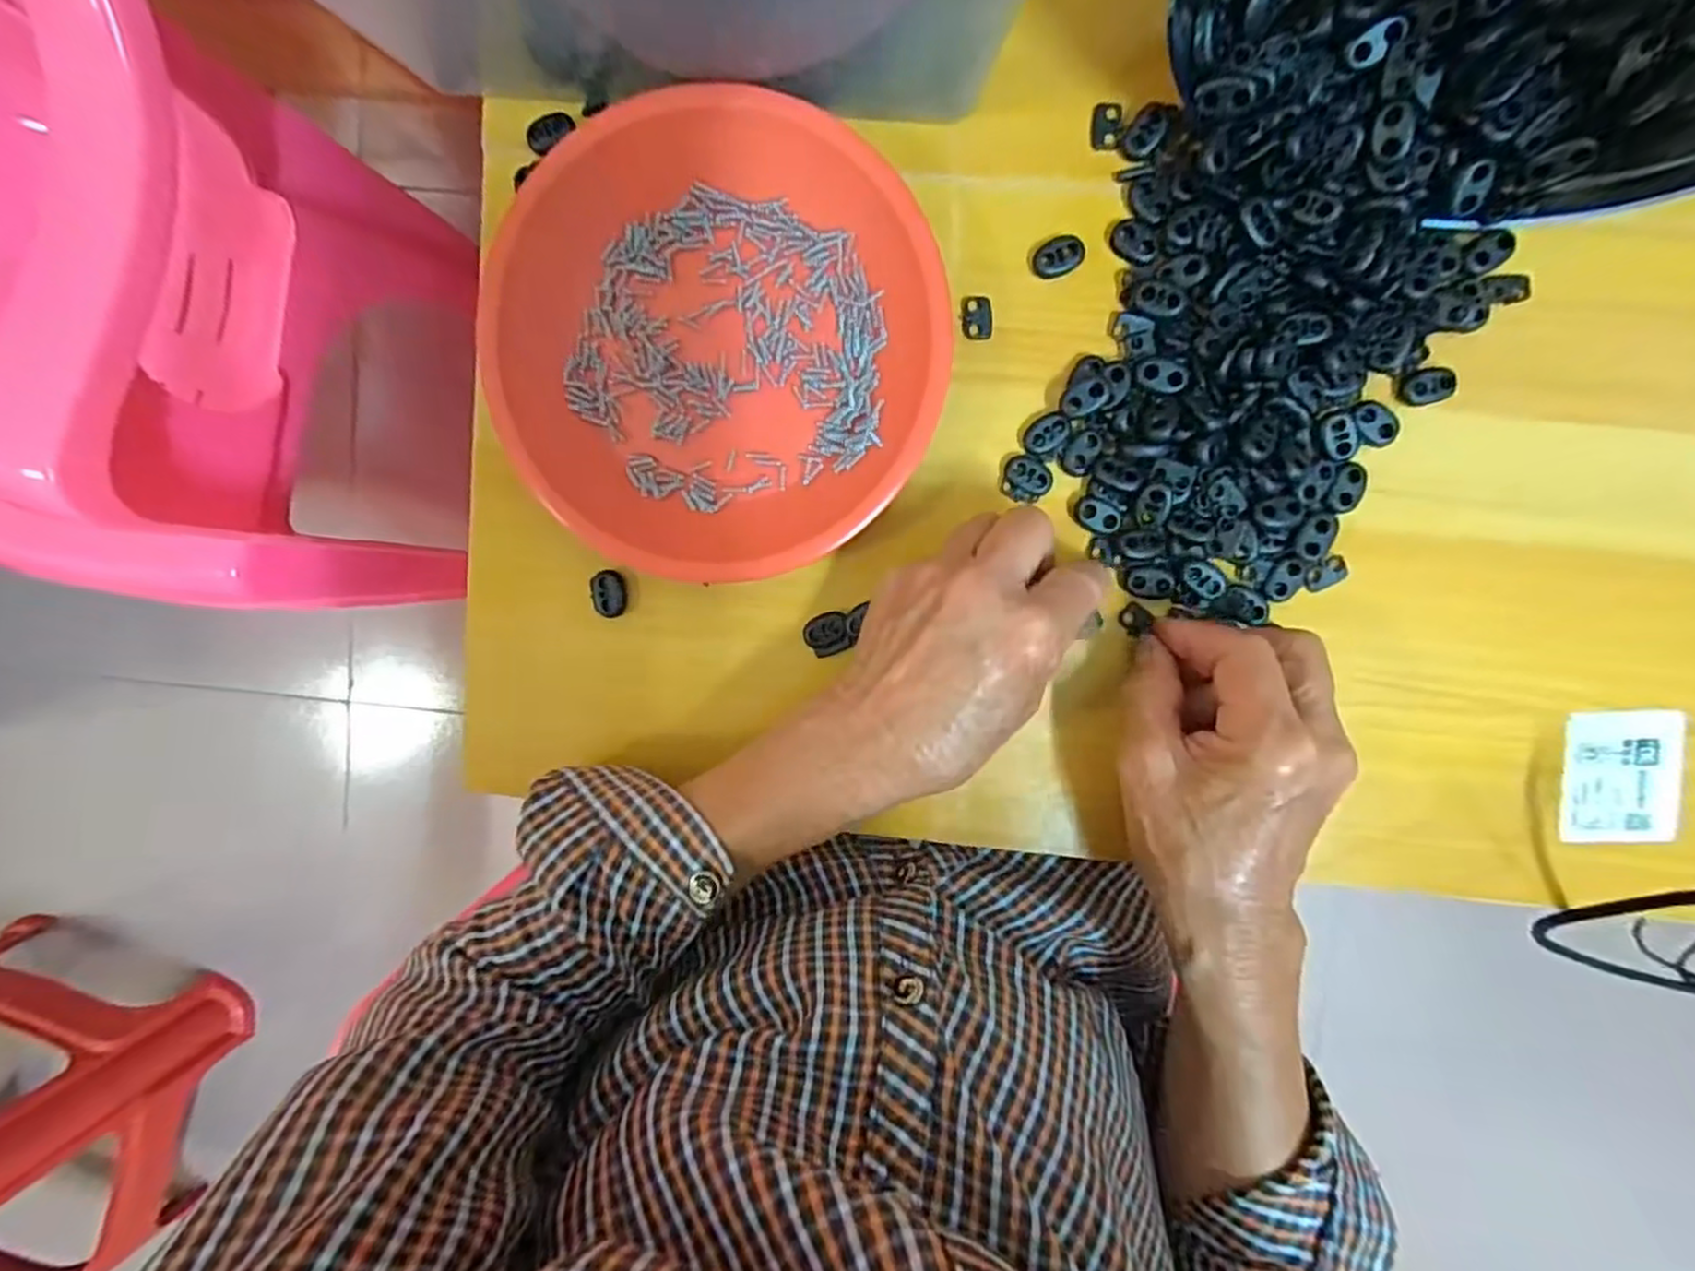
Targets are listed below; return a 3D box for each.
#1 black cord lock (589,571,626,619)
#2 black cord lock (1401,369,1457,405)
[{"bbox_3d":[-0.111,-0.019,0.334,0.014,0.005,0.021,2,96,2],"label":"black cord lock"},{"bbox_3d":[0.250,-0.107,0.309,0.020,0.005,0.015,-16,95,4],"label":"black cord lock"}]

